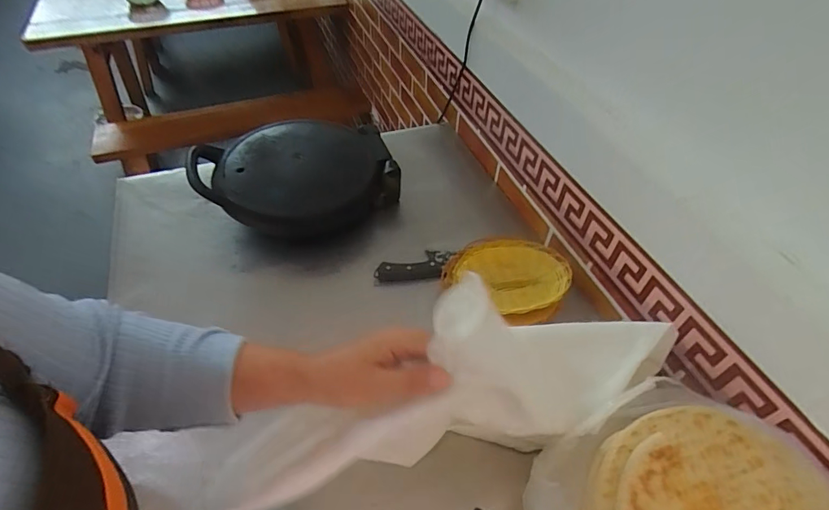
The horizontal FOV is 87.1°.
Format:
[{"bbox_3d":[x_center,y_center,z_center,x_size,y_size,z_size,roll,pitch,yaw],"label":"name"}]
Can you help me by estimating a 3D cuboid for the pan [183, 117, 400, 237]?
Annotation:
[{"bbox_3d":[-0.234,-0.156,0.907,0.398,0.106,0.272,-2,48,-4],"label":"pan"}]

